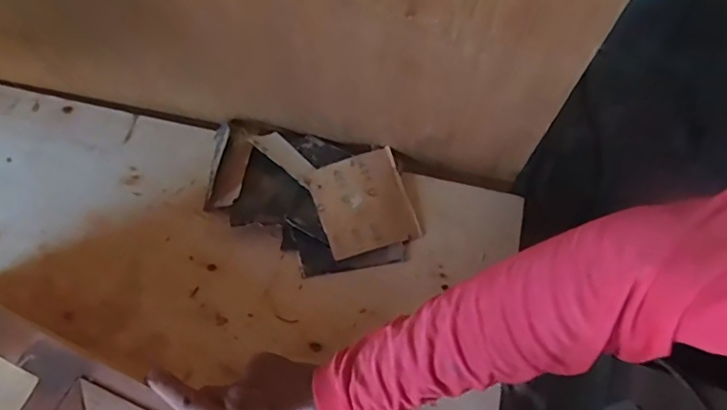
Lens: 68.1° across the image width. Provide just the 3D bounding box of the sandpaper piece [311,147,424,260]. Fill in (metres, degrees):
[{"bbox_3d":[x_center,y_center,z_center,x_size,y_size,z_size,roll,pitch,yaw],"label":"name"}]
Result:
[{"bbox_3d":[0.001,-0.003,0.591,0.100,0.011,0.108,-18,73,-11],"label":"sandpaper piece"}]

